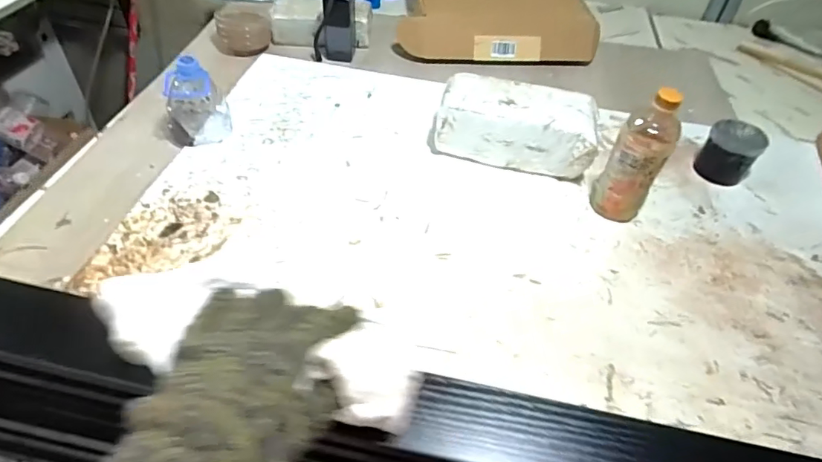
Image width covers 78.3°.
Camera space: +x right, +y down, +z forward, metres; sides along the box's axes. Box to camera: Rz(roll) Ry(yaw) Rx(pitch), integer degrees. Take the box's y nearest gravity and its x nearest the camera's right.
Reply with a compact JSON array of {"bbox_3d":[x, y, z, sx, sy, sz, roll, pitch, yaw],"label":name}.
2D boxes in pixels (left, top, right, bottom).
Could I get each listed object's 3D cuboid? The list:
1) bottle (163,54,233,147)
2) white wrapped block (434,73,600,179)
[{"bbox_3d":[-0.335,-0.203,0.788,0.092,0.121,0.076,-11,48,-16],"label":"bottle"},{"bbox_3d":[0.166,-0.168,0.809,0.244,0.112,0.111,12,46,5],"label":"white wrapped block"}]

